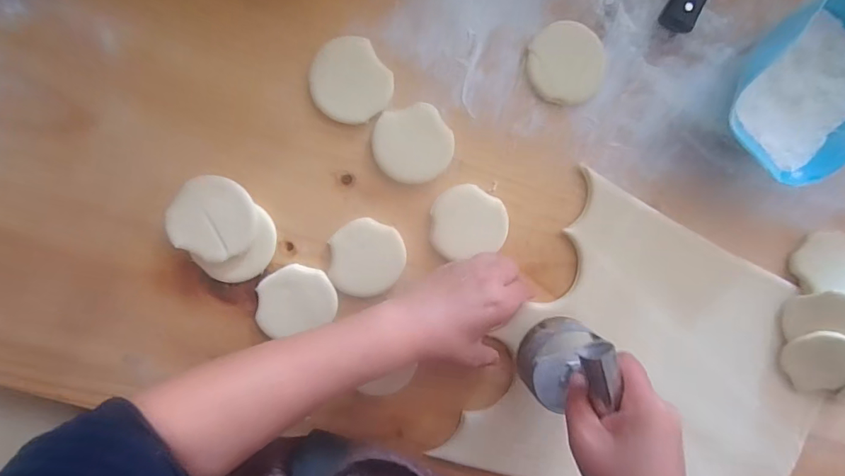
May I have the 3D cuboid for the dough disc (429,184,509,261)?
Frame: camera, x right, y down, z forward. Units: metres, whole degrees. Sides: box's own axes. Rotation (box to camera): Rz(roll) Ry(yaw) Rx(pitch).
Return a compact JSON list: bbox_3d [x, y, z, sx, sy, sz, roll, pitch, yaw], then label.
[{"bbox_3d":[0.043,-0.015,0.442,0.070,0.007,0.064,-1,95,-6],"label":"dough disc"}]

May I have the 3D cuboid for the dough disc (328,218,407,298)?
[{"bbox_3d":[-0.051,0.019,0.436,0.065,0.007,0.068,-1,95,-6],"label":"dough disc"}]

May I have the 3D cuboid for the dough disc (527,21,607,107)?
[{"bbox_3d":[0.132,-0.158,0.438,0.069,0.008,0.070,-1,95,-6],"label":"dough disc"}]

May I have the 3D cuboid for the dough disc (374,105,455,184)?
[{"bbox_3d":[-0.008,-0.082,0.428,0.067,0.007,0.065,-1,95,-6],"label":"dough disc"}]

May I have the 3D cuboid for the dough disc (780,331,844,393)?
[{"bbox_3d":[0.389,0.120,0.467,0.063,0.012,0.060,10,108,32],"label":"dough disc"}]

